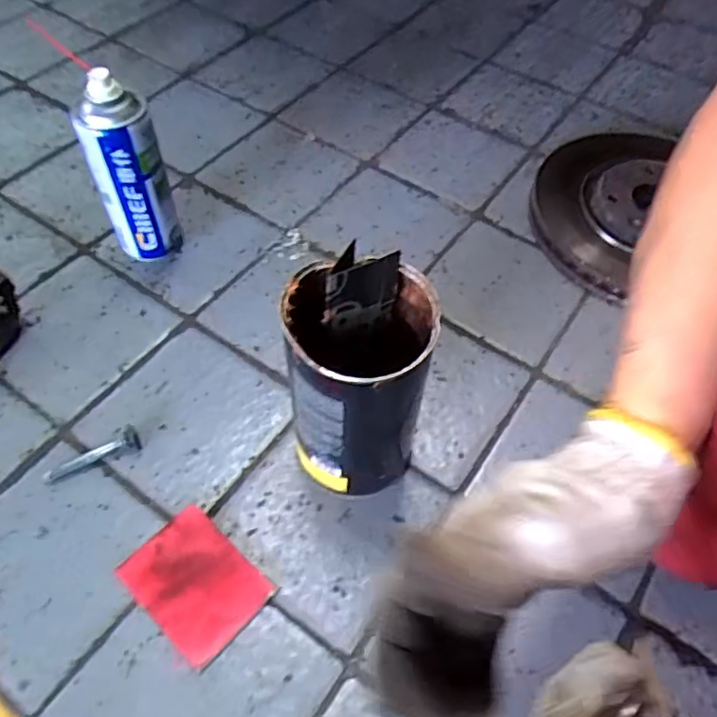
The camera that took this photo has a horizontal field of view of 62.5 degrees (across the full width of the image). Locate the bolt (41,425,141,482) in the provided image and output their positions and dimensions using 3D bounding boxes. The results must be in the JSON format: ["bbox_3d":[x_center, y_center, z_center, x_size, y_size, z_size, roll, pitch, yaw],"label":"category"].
[{"bbox_3d":[-0.223,0.079,0.492,0.078,0.015,0.020,-20,60,-14],"label":"bolt"}]

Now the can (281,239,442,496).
[{"bbox_3d":[0.001,0.022,0.433,0.096,0.203,0.092,1,57,-1],"label":"can"}]

